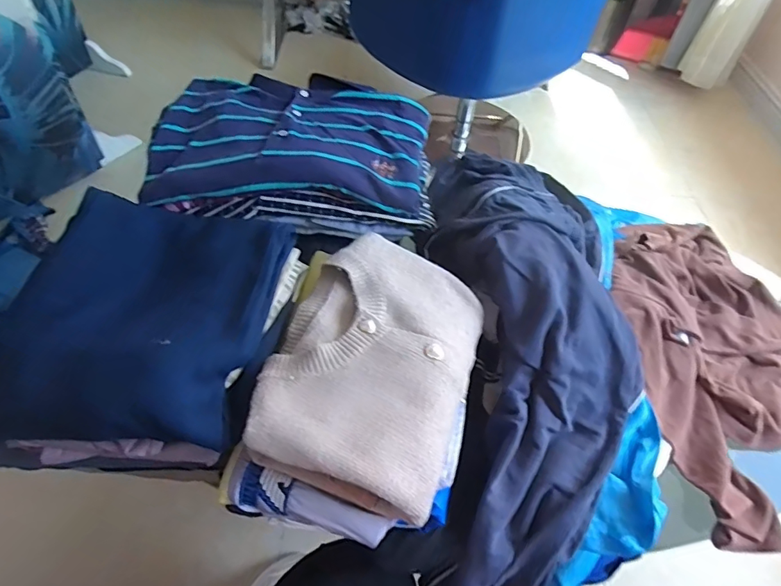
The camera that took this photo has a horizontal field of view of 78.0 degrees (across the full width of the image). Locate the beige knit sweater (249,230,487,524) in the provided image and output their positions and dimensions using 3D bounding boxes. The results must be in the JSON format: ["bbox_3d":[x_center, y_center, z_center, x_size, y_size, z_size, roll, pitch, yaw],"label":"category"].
[{"bbox_3d":[-0.010,0.056,0.487,0.196,0.055,0.280,18,53,8],"label":"beige knit sweater"}]

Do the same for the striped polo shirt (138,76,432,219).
[{"bbox_3d":[-0.125,-0.214,0.636,0.354,0.050,0.258,2,53,-5],"label":"striped polo shirt"}]

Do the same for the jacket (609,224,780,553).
[{"bbox_3d":[0.473,0.074,0.672,0.299,0.051,0.475,-3,53,-8],"label":"jacket"}]

